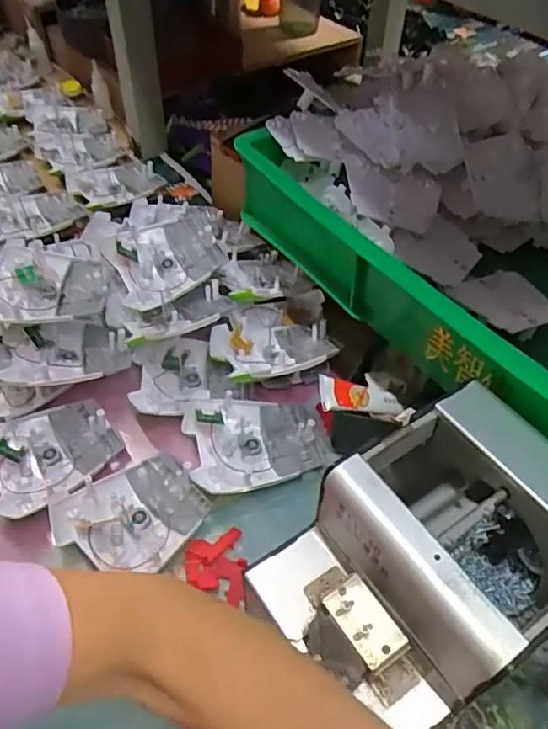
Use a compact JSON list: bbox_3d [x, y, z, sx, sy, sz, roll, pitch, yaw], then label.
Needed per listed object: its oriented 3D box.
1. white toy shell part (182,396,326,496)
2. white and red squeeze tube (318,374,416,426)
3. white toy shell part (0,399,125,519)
[{"bbox_3d":[-0.015,0.066,0.482,0.113,0.024,0.088,-10,50,-10],"label":"white toy shell part"},{"bbox_3d":[0.074,0.028,0.454,0.090,0.014,0.031,15,45,-21],"label":"white and red squeeze tube"},{"bbox_3d":[-0.189,0.075,0.475,0.107,0.024,0.095,-31,56,-25],"label":"white toy shell part"}]

